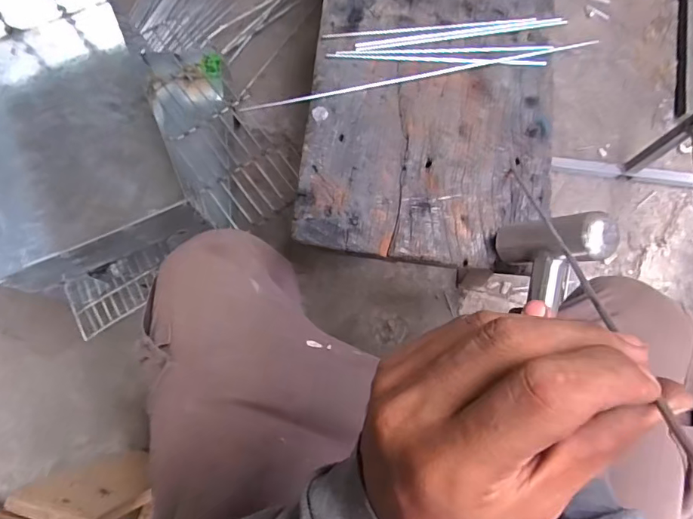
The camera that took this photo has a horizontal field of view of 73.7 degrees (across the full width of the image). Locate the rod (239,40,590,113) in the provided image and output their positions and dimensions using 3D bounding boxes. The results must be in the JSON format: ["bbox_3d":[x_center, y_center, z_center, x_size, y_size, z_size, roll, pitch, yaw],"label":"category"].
[{"bbox_3d":[0.075,-0.189,0.471,0.358,0.004,0.013,-12,55,-1],"label":"rod"}]

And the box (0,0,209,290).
[{"bbox_3d":[-0.349,-0.165,0.578,0.217,0.095,0.377,-25,76,-6],"label":"box"}]

